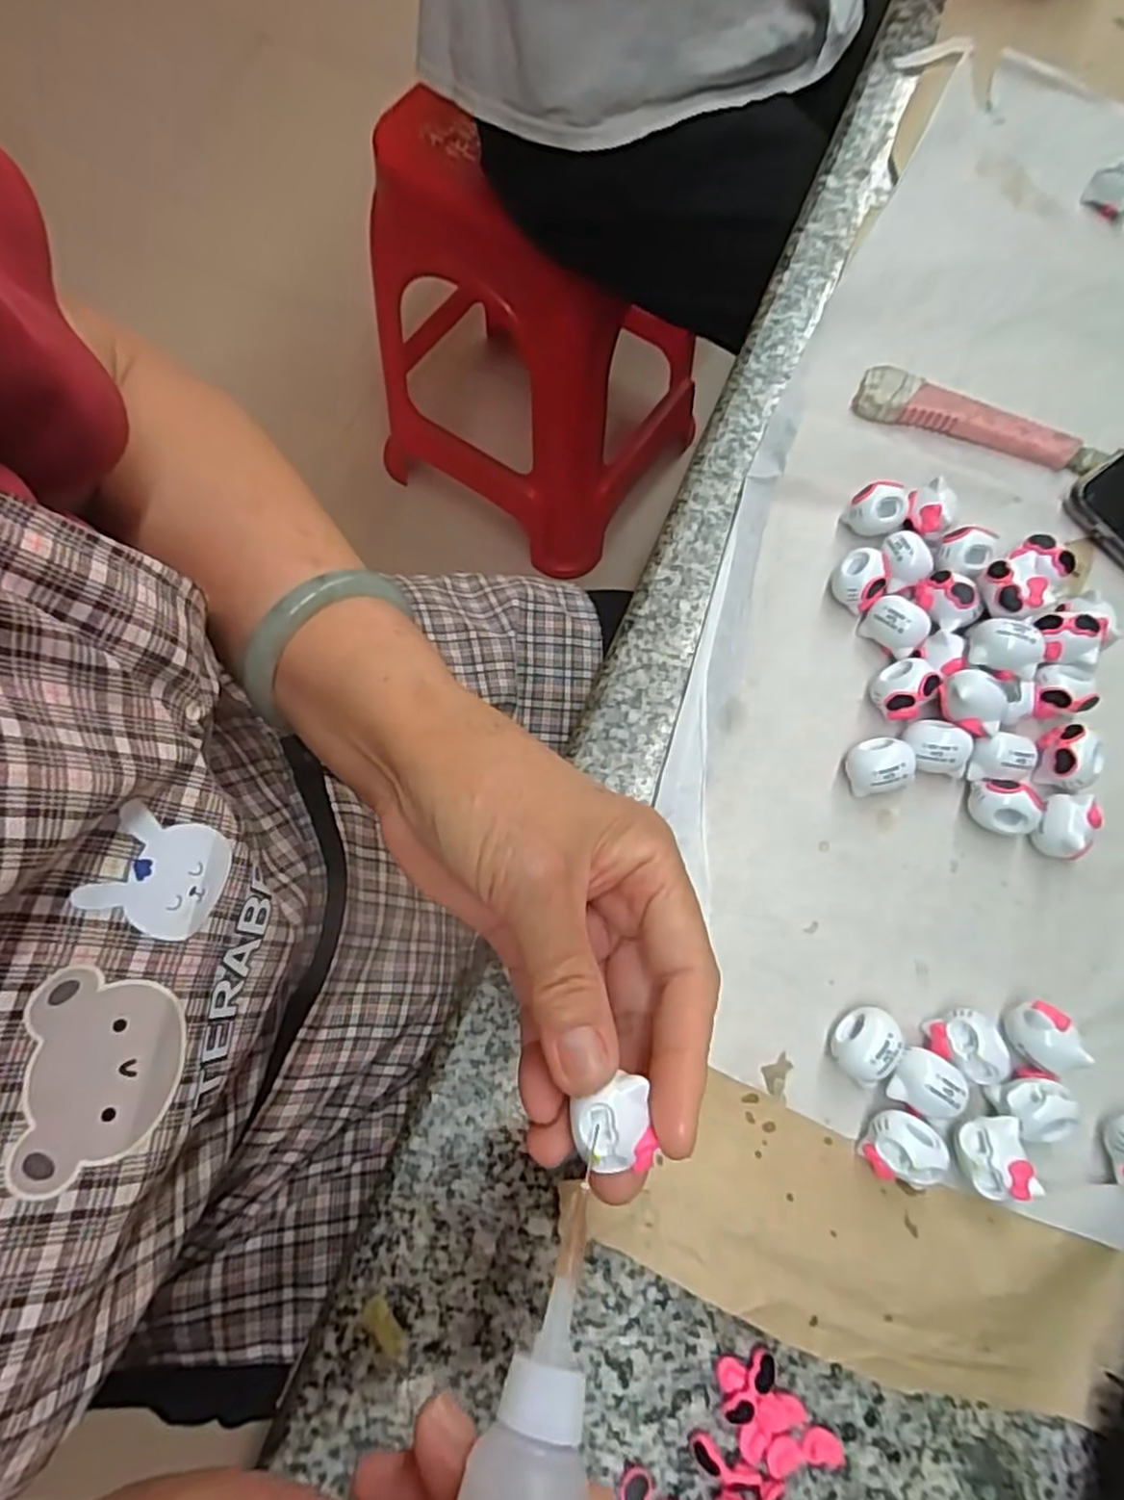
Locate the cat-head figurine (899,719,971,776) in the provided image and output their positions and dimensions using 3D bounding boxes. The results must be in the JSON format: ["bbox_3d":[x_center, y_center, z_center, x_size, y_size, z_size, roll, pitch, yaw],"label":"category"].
[{"bbox_3d":[0.153,-0.001,0.288,0.027,0.019,0.019,12,74,2],"label":"cat-head figurine"}]

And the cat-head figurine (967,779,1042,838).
[{"bbox_3d":[0.178,0.023,0.282,0.023,0.021,0.020,12,74,2],"label":"cat-head figurine"}]

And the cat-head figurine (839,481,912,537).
[{"bbox_3d":[0.144,-0.109,0.318,0.023,0.019,0.019,37,76,9],"label":"cat-head figurine"}]

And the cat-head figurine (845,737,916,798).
[{"bbox_3d":[0.130,0.006,0.286,0.023,0.020,0.021,-7,74,-3],"label":"cat-head figurine"}]

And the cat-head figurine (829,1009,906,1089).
[{"bbox_3d":[0.111,0.107,0.256,0.021,0.019,0.024,37,76,9],"label":"cat-head figurine"}]

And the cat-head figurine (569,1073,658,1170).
[{"bbox_3d":[0.013,0.097,0.179,0.020,0.011,0.023,-7,74,-3],"label":"cat-head figurine"}]

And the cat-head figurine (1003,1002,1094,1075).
[{"bbox_3d":[0.177,0.106,0.258,0.026,0.018,0.018,42,77,10],"label":"cat-head figurine"}]

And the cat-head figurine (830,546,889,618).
[{"bbox_3d":[0.132,-0.076,0.310,0.022,0.021,0.022,0,74,-1],"label":"cat-head figurine"}]

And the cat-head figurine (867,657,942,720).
[{"bbox_3d":[0.143,-0.026,0.296,0.023,0.022,0.023,0,74,-1],"label":"cat-head figurine"}]

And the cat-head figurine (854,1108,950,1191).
[{"bbox_3d":[0.119,0.140,0.245,0.023,0.016,0.023,0,74,-1],"label":"cat-head figurine"}]

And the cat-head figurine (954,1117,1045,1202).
[{"bbox_3d":[0.150,0.142,0.243,0.021,0.016,0.024,-5,74,-3],"label":"cat-head figurine"}]

